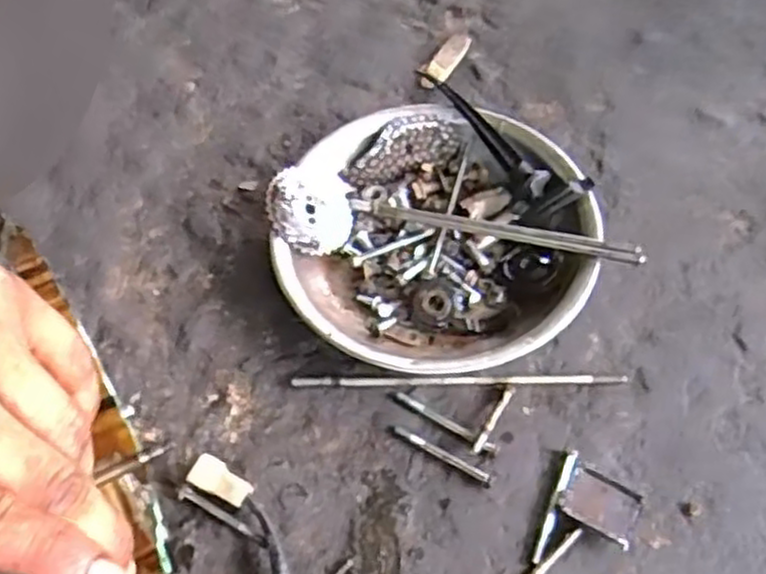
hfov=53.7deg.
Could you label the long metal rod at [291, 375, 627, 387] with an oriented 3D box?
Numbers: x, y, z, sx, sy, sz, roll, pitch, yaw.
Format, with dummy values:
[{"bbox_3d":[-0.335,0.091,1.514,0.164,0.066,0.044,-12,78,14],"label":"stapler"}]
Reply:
[{"bbox_3d":[0.047,0.058,0.471,0.204,0.008,0.007,0,57,1],"label":"long metal rod"}]

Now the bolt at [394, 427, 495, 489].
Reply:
[{"bbox_3d":[0.035,0.098,0.444,0.065,0.006,0.007,26,61,17],"label":"bolt"}]

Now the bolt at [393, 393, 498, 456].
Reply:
[{"bbox_3d":[0.038,0.081,0.453,0.069,0.006,0.007,28,62,18],"label":"bolt"}]

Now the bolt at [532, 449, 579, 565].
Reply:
[{"bbox_3d":[0.097,0.123,0.427,0.006,0.005,0.069,21,60,14],"label":"bolt"}]

